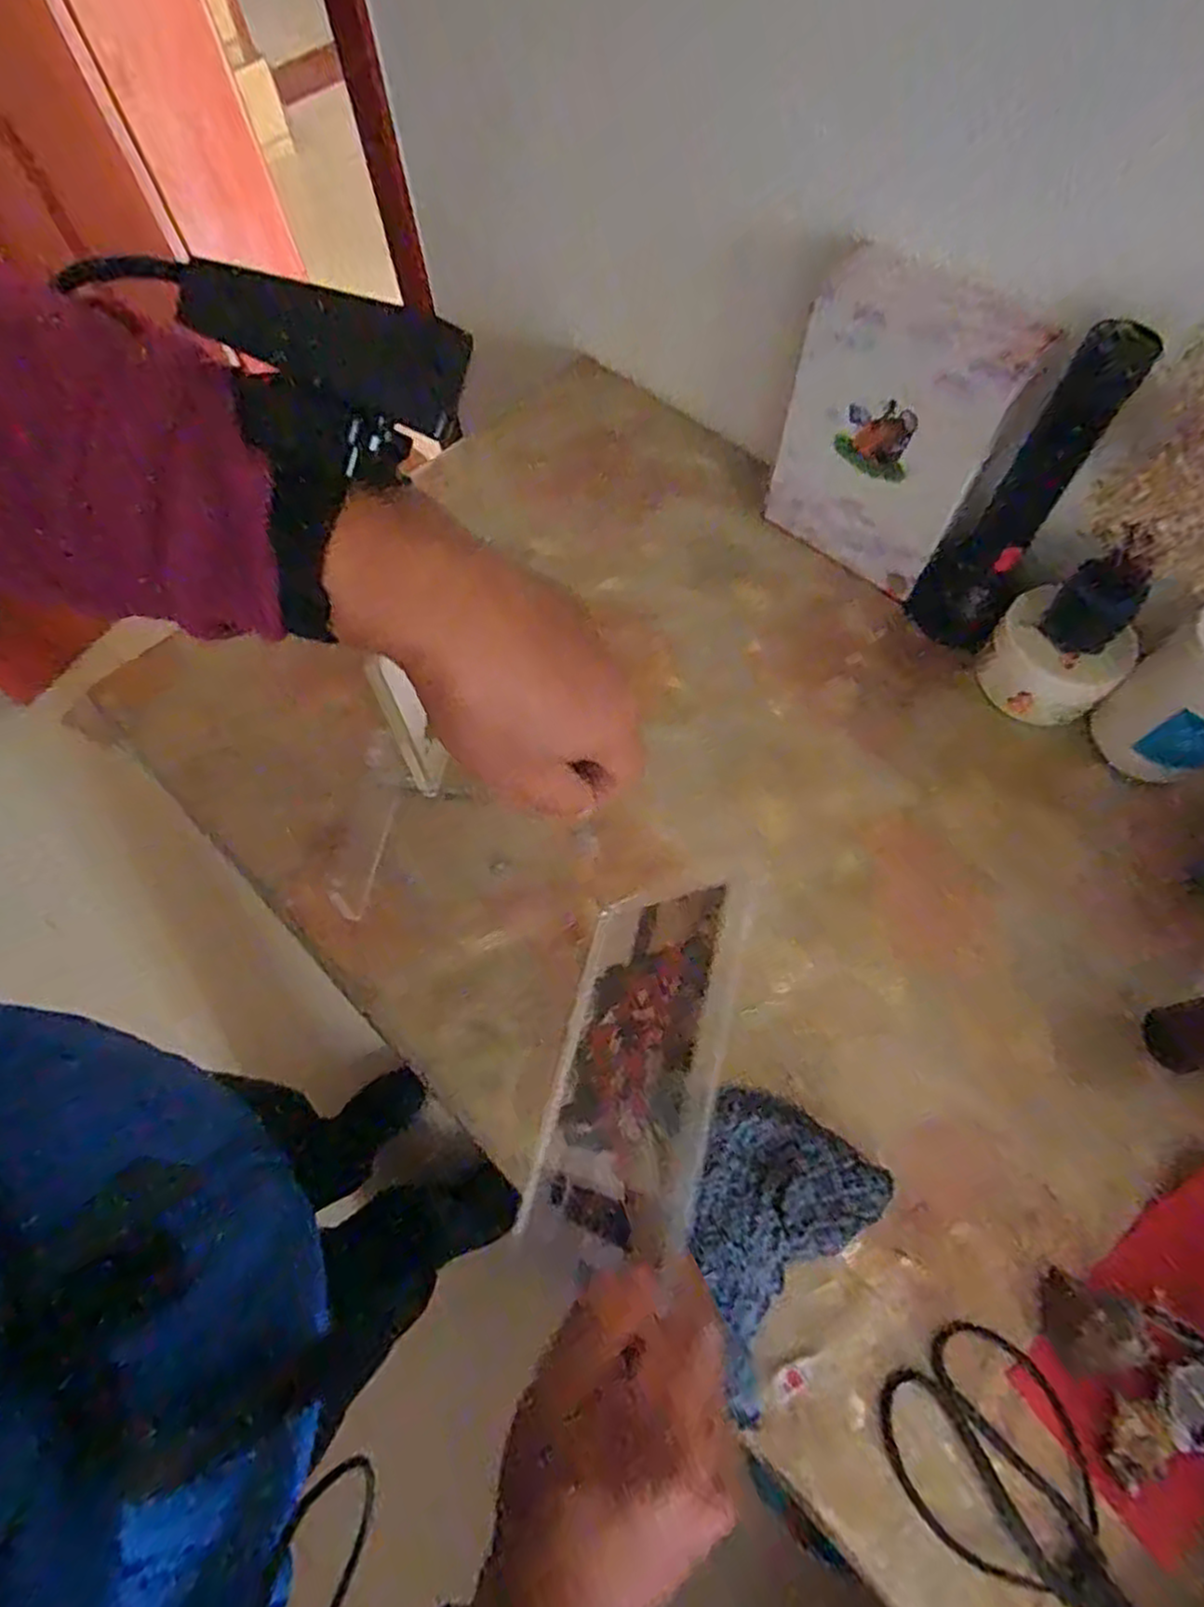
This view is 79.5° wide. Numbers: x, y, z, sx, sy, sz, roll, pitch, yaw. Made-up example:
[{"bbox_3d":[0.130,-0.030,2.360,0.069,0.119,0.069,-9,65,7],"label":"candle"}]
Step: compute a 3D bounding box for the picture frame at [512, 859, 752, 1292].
[{"bbox_3d":[0.013,0.129,0.365,0.009,0.156,0.188,27,63,-19],"label":"picture frame"}]

